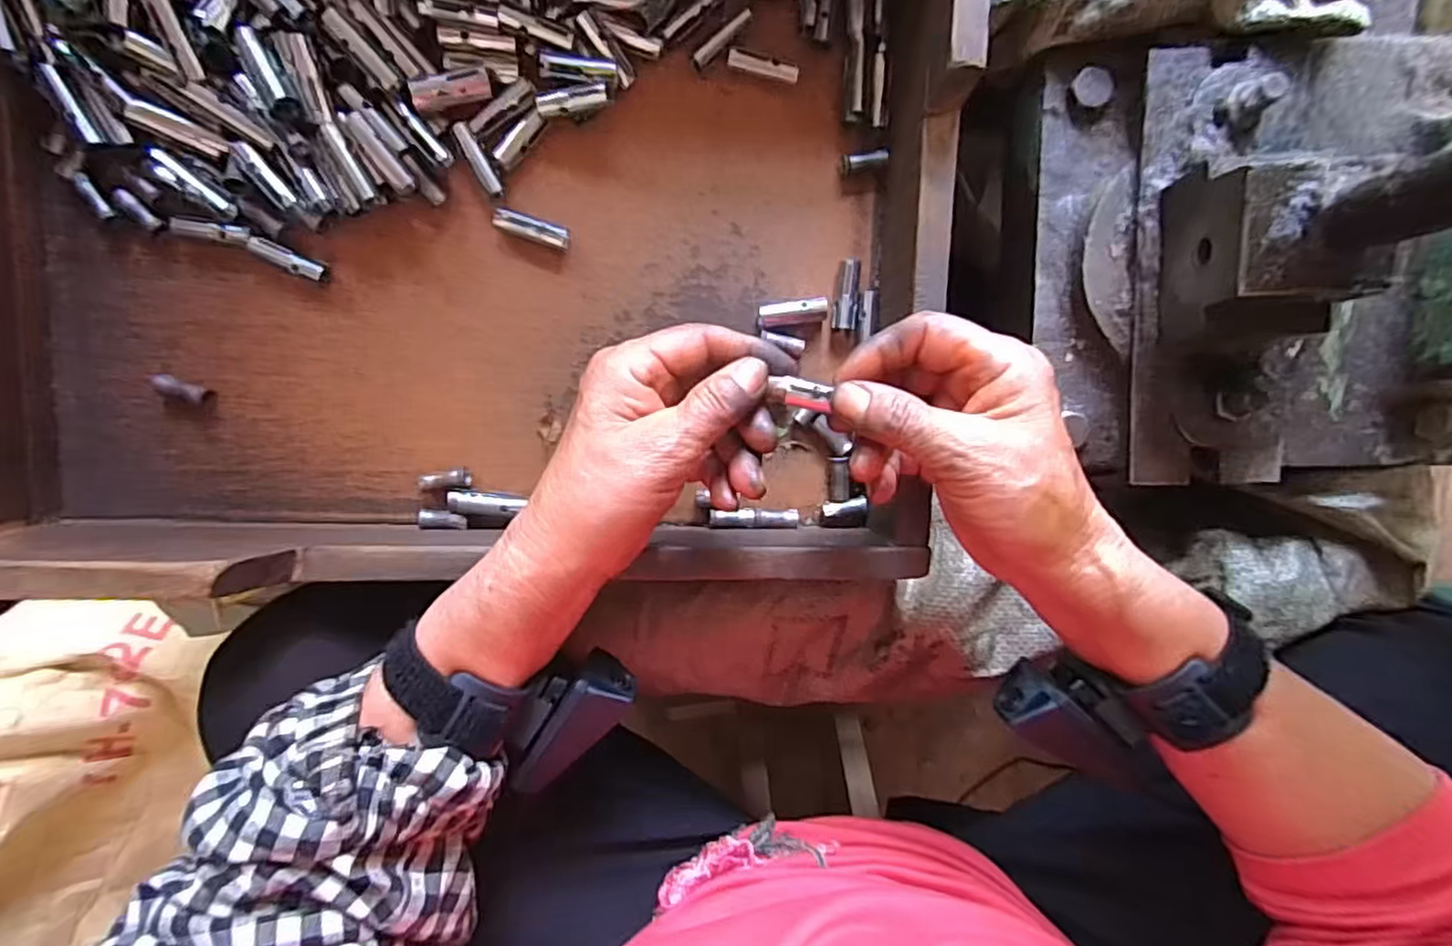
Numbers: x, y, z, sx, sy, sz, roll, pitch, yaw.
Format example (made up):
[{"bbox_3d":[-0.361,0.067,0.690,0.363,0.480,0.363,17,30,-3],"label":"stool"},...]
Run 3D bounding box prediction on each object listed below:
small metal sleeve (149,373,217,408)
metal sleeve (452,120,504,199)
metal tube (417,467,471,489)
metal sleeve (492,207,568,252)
[{"bbox_3d":[-0.275,-0.041,0.340,0.028,0.009,0.011,21,96,-15],"label":"small metal sleeve"},{"bbox_3d":[-0.124,-0.157,0.339,0.008,0.006,0.039,-27,96,3],"label":"metal sleeve"},{"bbox_3d":[-0.150,0.003,0.358,0.027,0.009,0.009,-8,96,1],"label":"metal tube"},{"bbox_3d":[-0.100,-0.127,0.347,0.037,0.010,0.011,18,96,-2],"label":"metal sleeve"}]

